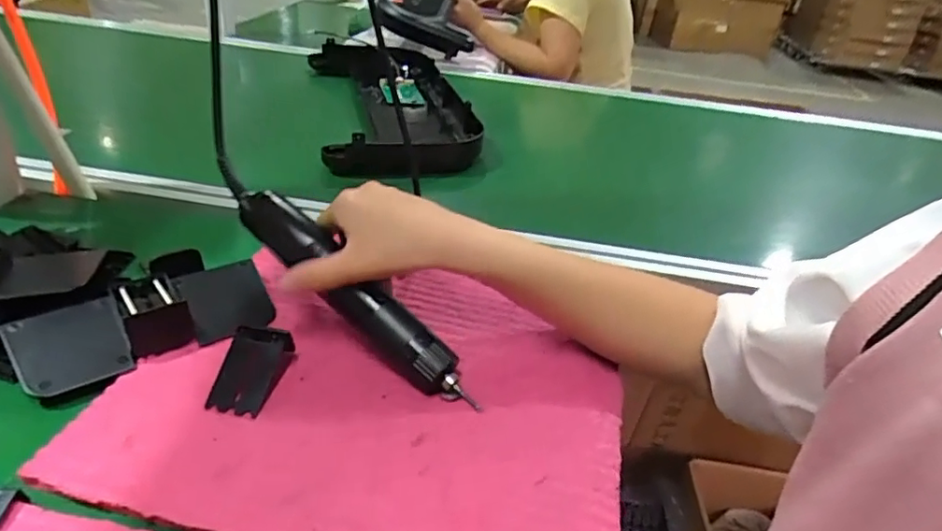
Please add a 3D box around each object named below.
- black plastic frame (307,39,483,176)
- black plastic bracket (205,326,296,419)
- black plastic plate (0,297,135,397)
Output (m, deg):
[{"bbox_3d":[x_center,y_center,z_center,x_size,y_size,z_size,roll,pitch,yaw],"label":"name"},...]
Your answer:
[{"bbox_3d":[-0.124,-0.257,0.898,0.214,0.050,0.483,-3,34,-15],"label":"black plastic frame"},{"bbox_3d":[-0.144,0.063,0.377,0.036,0.032,0.056,12,33,8],"label":"black plastic bracket"},{"bbox_3d":[-0.266,0.052,0.384,0.063,0.008,0.069,-15,51,-34],"label":"black plastic plate"}]

